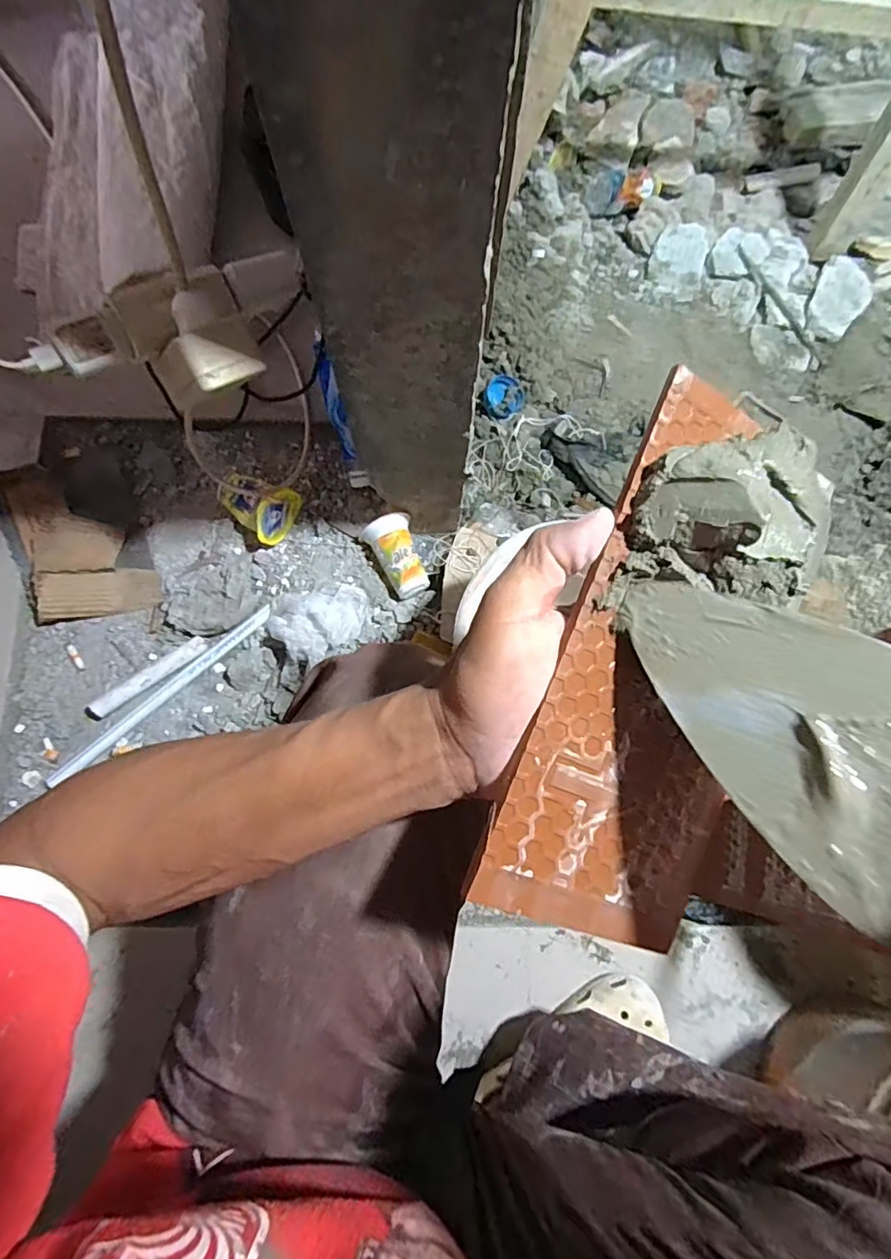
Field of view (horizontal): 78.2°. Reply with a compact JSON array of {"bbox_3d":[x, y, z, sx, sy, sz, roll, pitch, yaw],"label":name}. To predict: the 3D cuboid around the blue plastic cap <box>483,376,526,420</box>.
[{"bbox_3d":[0.088,-0.345,0.818,0.055,0.012,0.073,22,79,3],"label":"blue plastic cap"}]

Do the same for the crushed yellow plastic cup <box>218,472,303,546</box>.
[{"bbox_3d":[-0.238,-0.159,0.687,0.086,0.056,0.069,33,80,5],"label":"crushed yellow plastic cup"}]

